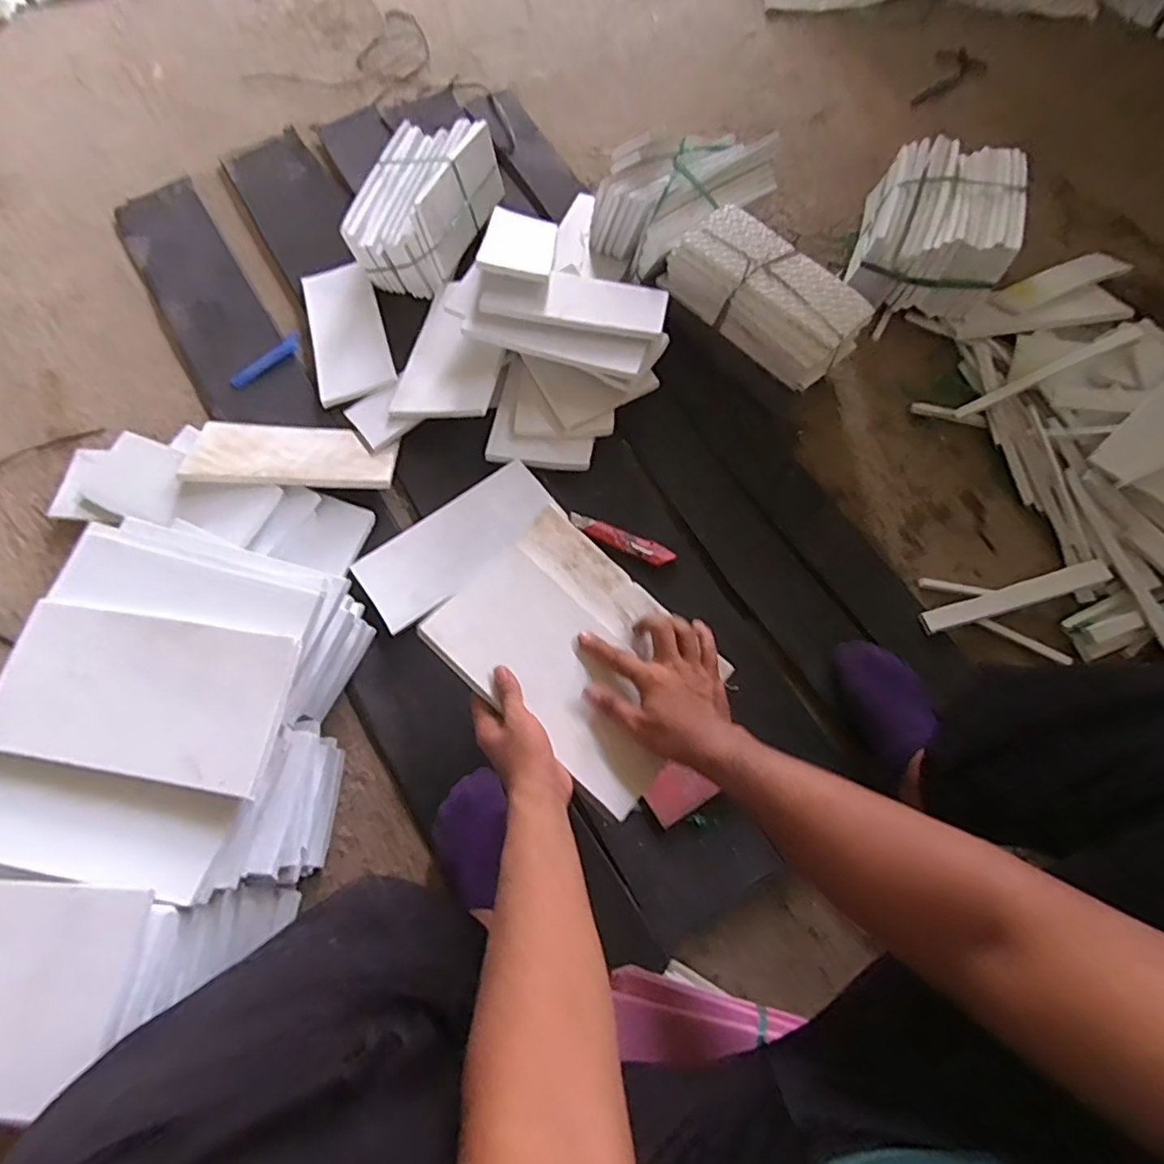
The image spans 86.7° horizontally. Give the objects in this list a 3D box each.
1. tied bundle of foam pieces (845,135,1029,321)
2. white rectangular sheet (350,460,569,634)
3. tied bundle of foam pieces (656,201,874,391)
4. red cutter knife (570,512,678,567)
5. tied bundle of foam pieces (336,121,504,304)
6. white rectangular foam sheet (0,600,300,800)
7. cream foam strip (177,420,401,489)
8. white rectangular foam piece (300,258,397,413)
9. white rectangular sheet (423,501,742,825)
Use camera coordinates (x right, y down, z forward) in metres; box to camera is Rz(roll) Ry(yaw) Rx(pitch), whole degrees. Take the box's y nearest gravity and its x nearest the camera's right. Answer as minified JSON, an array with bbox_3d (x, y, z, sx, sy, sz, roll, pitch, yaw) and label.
[{"bbox_3d":[0.587,-0.595,1.028,0.216,0.143,0.291,23,71,8],"label":"tied bundle of foam pieces"},{"bbox_3d":[-0.174,-0.058,0.869,0.284,0.009,0.125,-35,68,-7],"label":"white rectangular sheet"},{"bbox_3d":[0.280,-0.434,0.936,0.143,0.083,0.295,-40,74,-14],"label":"tied bundle of foam pieces"},{"bbox_3d":[0.056,-0.062,0.880,0.158,0.011,0.031,24,71,8],"label":"red cutter knife"},{"bbox_3d":[-0.273,-0.657,1.074,0.157,0.133,0.305,10,69,20],"label":"tied bundle of foam pieces"},{"bbox_3d":[-0.400,0.099,0.558,0.259,0.015,0.141,9,69,3],"label":"white rectangular foam sheet"},{"bbox_3d":[-0.415,-0.190,0.901,0.278,0.018,0.126,1,53,-8],"label":"cream foam strip"},{"bbox_3d":[-0.387,-0.413,1.014,0.120,0.018,0.250,-17,77,-5],"label":"white rectangular foam piece"},{"bbox_3d":[0.000,0.070,0.632,0.263,0.024,0.196,43,66,7],"label":"white rectangular sheet"}]

